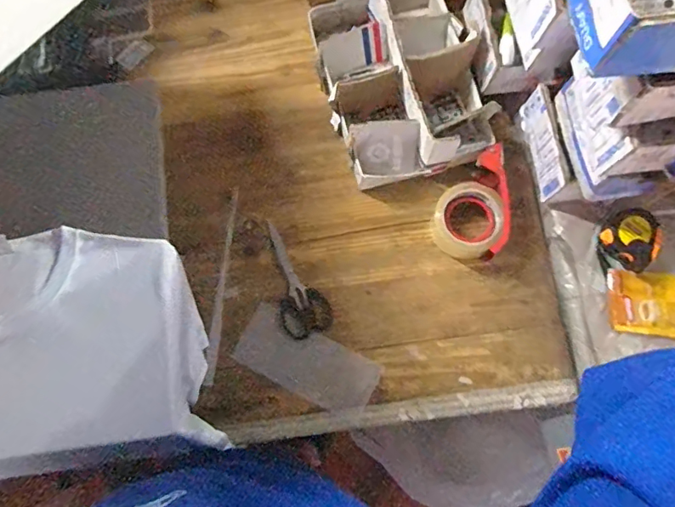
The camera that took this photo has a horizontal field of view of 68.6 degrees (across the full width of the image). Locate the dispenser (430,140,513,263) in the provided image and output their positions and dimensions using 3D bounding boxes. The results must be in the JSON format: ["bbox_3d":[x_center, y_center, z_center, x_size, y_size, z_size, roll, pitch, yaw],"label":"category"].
[{"bbox_3d":[0.187,-0.068,0.708,0.105,0.058,0.150,-1,77,0],"label":"dispenser"}]

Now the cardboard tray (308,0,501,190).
[{"bbox_3d":[0.091,-0.267,0.742,0.225,0.107,0.309,-12,77,-3],"label":"cardboard tray"}]

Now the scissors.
[{"bbox_3d":[-0.075,0.042,0.720,0.071,0.004,0.171,-31,79,-7],"label":"scissors"}]

